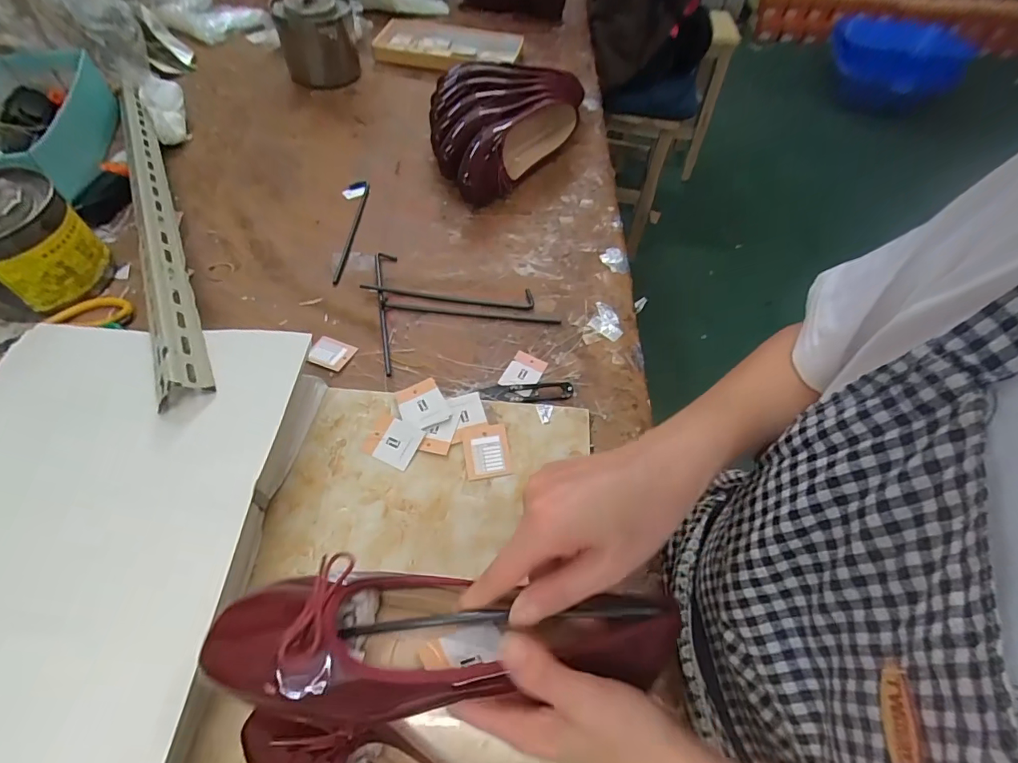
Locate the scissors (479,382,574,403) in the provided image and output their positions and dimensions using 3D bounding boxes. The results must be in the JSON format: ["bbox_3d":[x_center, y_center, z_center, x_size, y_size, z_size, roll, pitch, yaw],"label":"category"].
[{"bbox_3d":[0.019,0.012,0.504,0.100,0.009,0.024,-1,57,-5],"label":"scissors"}]

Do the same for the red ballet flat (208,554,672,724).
[{"bbox_3d":[-0.033,0.143,0.266,0.256,0.068,0.069,0,56,0],"label":"red ballet flat"}]

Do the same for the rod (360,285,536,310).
[{"bbox_3d":[-0.076,-0.107,0.581,0.210,0.011,0.028,5,56,-1],"label":"rod"}]

